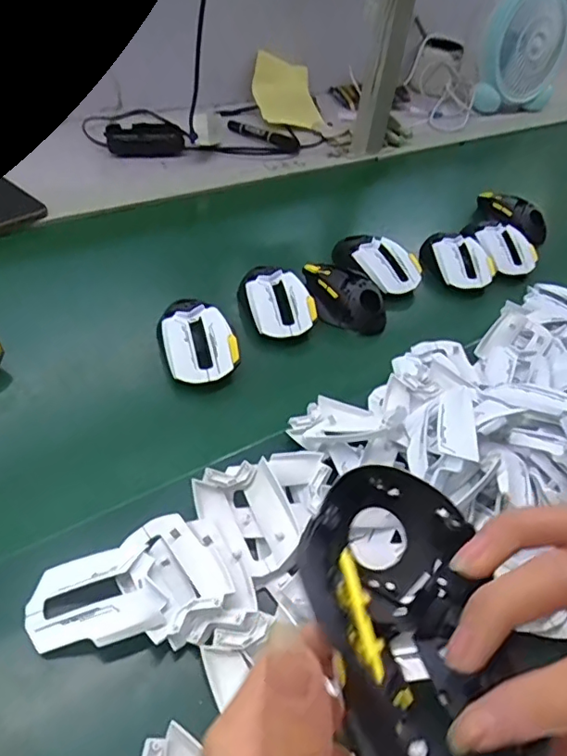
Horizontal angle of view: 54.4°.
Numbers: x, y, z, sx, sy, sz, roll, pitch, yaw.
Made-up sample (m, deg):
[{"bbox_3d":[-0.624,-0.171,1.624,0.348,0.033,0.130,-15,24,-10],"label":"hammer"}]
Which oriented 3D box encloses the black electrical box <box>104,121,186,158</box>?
[{"bbox_3d":[-0.204,-0.354,0.818,0.110,0.029,0.066,-8,47,-14],"label":"black electrical box"}]

